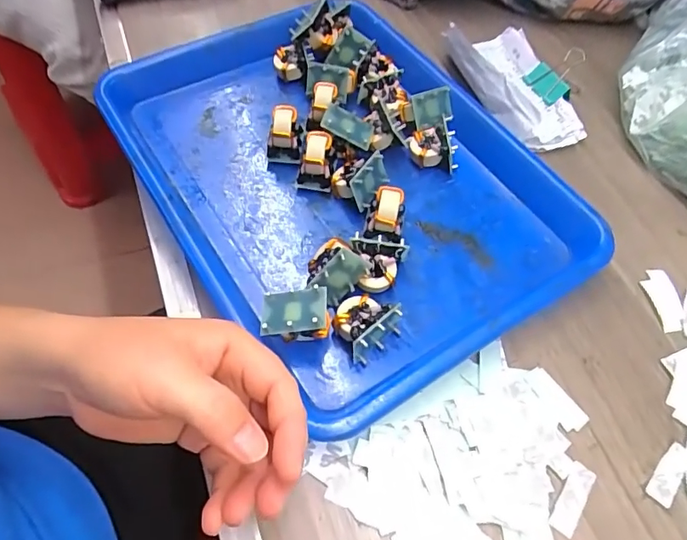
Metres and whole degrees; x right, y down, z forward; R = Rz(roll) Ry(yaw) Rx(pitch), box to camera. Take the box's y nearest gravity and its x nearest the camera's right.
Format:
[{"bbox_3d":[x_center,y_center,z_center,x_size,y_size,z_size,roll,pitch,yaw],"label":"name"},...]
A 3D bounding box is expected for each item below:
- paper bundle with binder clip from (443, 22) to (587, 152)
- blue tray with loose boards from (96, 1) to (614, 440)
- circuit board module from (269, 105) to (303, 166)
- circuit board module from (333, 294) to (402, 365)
[{"bbox_3d":[0.152,-0.162,0.425,0.096,0.040,0.135,-21,62,-13],"label":"paper bundle with binder clip"},{"bbox_3d":[-0.002,-0.076,0.367,0.257,0.043,0.332,-31,65,-18],"label":"blue tray with loose boards"},{"bbox_3d":[-0.044,-0.102,0.376,0.024,0.036,0.029,6,59,2],"label":"circuit board module"},{"bbox_3d":[0.013,0.032,0.305,0.034,0.028,0.032,-38,67,-21],"label":"circuit board module"}]

